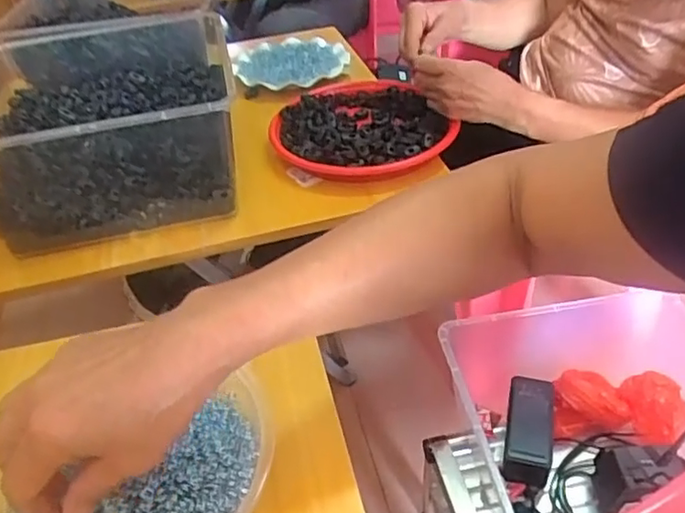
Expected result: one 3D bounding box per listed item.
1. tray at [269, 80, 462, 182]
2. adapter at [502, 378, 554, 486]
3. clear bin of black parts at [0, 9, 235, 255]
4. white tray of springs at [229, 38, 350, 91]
[{"bbox_3d":[0.014,-0.174,0.790,0.213,0.035,0.251,-14,41,-11],"label":"tray"},{"bbox_3d":[0.226,0.207,0.723,0.055,0.030,0.130,7,41,14],"label":"adapter"},{"bbox_3d":[-0.287,-0.186,0.744,0.276,0.129,0.377,-12,40,-8],"label":"clear bin of black parts"},{"bbox_3d":[-0.084,-0.325,0.989,0.182,0.013,0.179,-5,40,0],"label":"white tray of springs"}]

